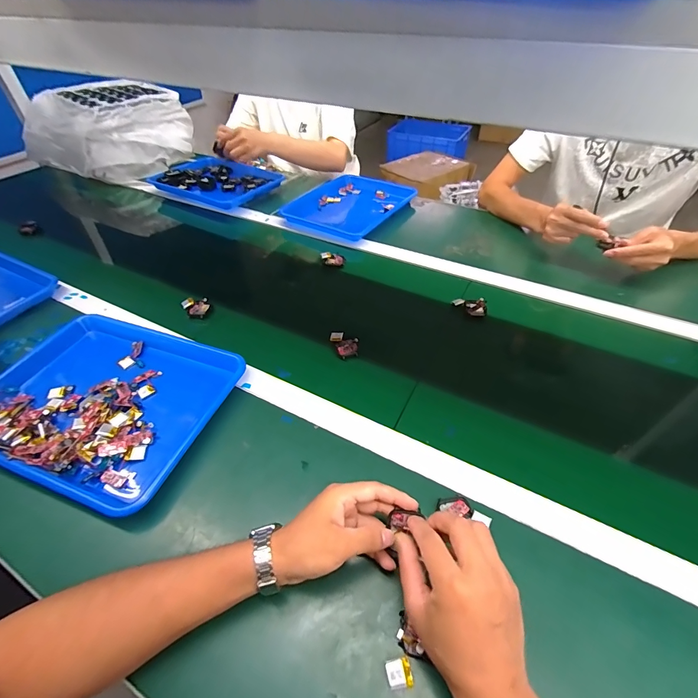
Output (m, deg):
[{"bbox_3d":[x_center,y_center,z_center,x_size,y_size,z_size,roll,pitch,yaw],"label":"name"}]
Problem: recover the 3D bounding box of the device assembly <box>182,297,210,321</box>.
[{"bbox_3d":[-0.286,-0.076,0.666,0.047,0.027,0.040,5,46,6],"label":"device assembly"}]

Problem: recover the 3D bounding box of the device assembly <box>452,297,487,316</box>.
[{"bbox_3d":[0.222,-0.081,0.657,0.063,0.025,0.025,21,49,20],"label":"device assembly"}]

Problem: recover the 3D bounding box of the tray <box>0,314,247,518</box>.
[{"bbox_3d":[-0.338,0.061,0.506,0.326,0.035,0.258,14,48,15],"label":"tray"}]

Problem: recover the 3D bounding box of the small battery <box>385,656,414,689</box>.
[{"bbox_3d":[0.044,0.284,0.313,0.021,0.009,0.019,-10,46,-9],"label":"small battery"}]

